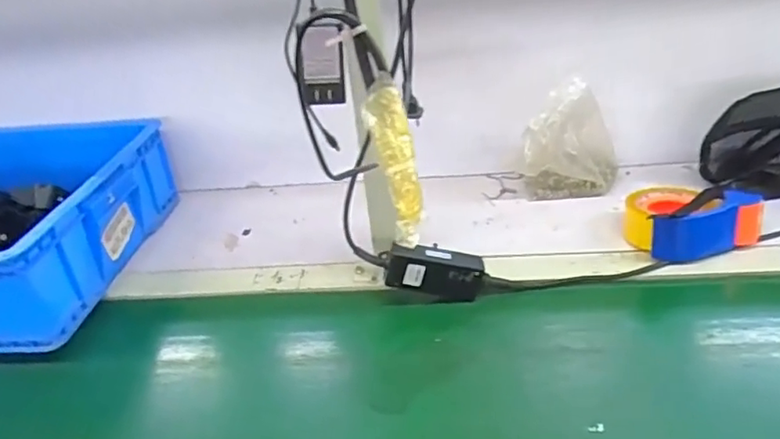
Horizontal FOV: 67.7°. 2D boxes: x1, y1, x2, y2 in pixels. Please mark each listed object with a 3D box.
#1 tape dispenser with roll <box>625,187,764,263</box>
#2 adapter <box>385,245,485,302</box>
[{"bbox_3d":[0.394,0.000,0.777,0.149,0.074,0.119,-13,33,0],"label":"tape dispenser with roll"},{"bbox_3d":[0.055,0.063,0.703,0.115,0.051,0.030,10,32,-7],"label":"adapter"}]

